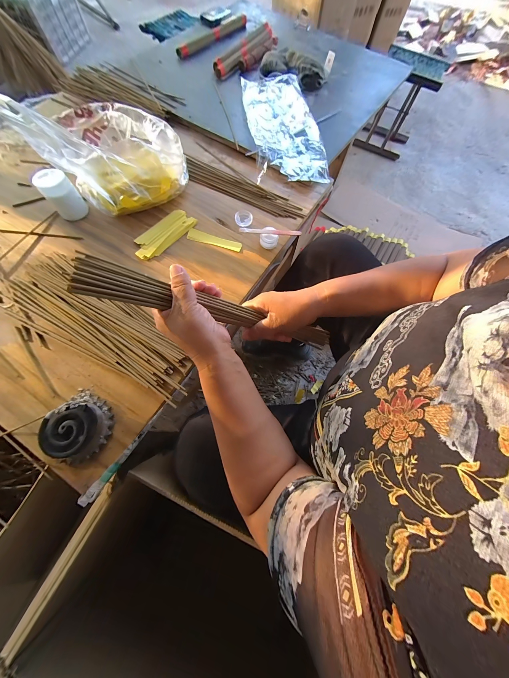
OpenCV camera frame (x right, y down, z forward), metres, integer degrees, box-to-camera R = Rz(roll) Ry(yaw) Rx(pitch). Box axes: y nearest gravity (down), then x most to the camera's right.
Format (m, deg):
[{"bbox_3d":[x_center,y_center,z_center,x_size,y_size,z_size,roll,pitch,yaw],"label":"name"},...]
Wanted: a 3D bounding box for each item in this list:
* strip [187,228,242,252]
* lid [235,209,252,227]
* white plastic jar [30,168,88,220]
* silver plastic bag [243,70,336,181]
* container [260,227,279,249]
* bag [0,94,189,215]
[{"bbox_3d":[-0.083,-0.205,0.446,0.113,0.006,0.025,16,71,3],"label":"strip"},{"bbox_3d":[-0.023,-0.263,0.468,0.037,0.006,0.043,21,72,5],"label":"lid"},{"bbox_3d":[-0.370,-0.279,0.417,0.046,0.066,0.056,31,73,8],"label":"white plastic jar"},{"bbox_3d":[0.071,-0.546,0.542,0.176,0.028,0.383,-8,72,-5],"label":"silver plastic bag"},{"bbox_3d":[0.031,-0.205,0.444,0.035,0.030,0.033,1,71,-2],"label":"container"},{"bbox_3d":[-0.280,-0.370,0.426,0.250,0.135,0.183,29,72,7],"label":"bag"}]

